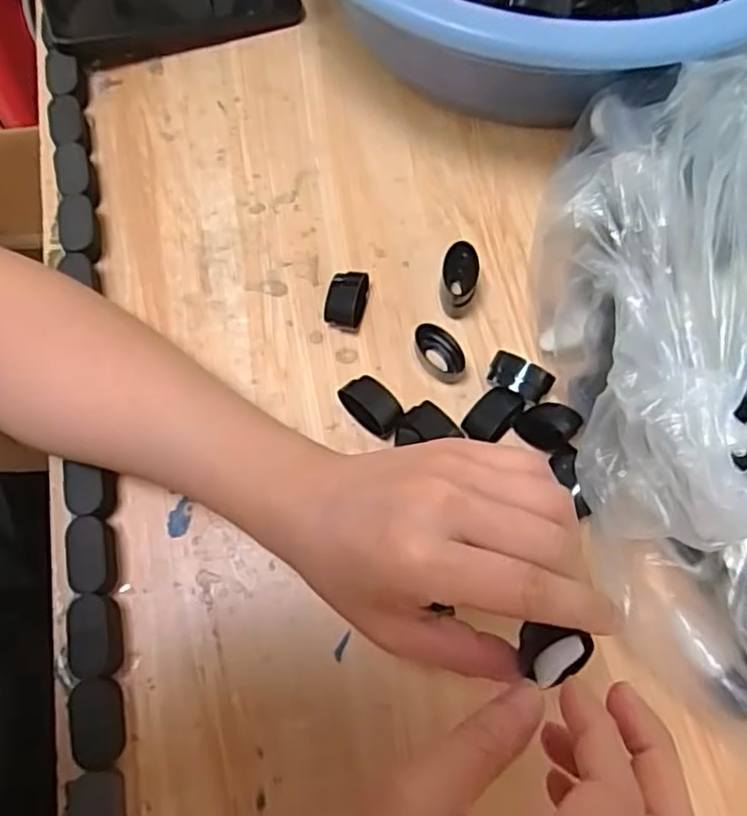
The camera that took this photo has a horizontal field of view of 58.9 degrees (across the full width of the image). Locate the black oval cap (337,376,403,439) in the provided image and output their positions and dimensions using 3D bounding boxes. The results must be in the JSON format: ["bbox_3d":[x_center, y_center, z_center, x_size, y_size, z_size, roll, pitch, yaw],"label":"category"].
[{"bbox_3d":[0.000,0.000,0.354,0.023,0.014,0.034,-42,77,-13],"label":"black oval cap"}]

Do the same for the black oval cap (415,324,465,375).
[{"bbox_3d":[0.037,-0.032,0.365,0.017,0.013,0.032,-38,76,-12],"label":"black oval cap"}]

